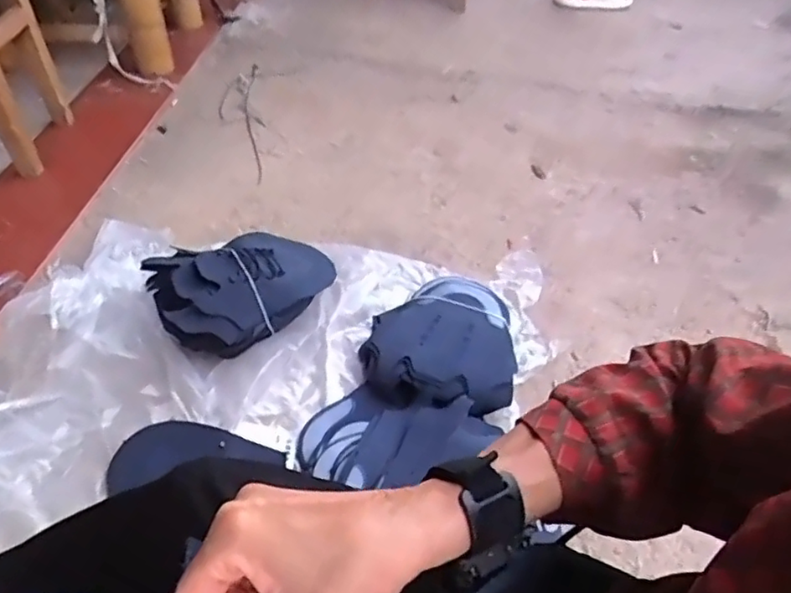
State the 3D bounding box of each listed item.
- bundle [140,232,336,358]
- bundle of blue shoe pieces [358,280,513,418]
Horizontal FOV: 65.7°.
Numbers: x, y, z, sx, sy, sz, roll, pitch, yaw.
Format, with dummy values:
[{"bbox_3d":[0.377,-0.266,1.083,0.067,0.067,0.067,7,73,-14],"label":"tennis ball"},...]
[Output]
[{"bbox_3d":[-0.229,-0.014,0.961,0.281,0.103,0.193,-18,48,-18],"label":"bundle"},{"bbox_3d":[0.074,0.059,0.980,0.237,0.051,0.272,8,45,7],"label":"bundle of blue shoe pieces"}]

